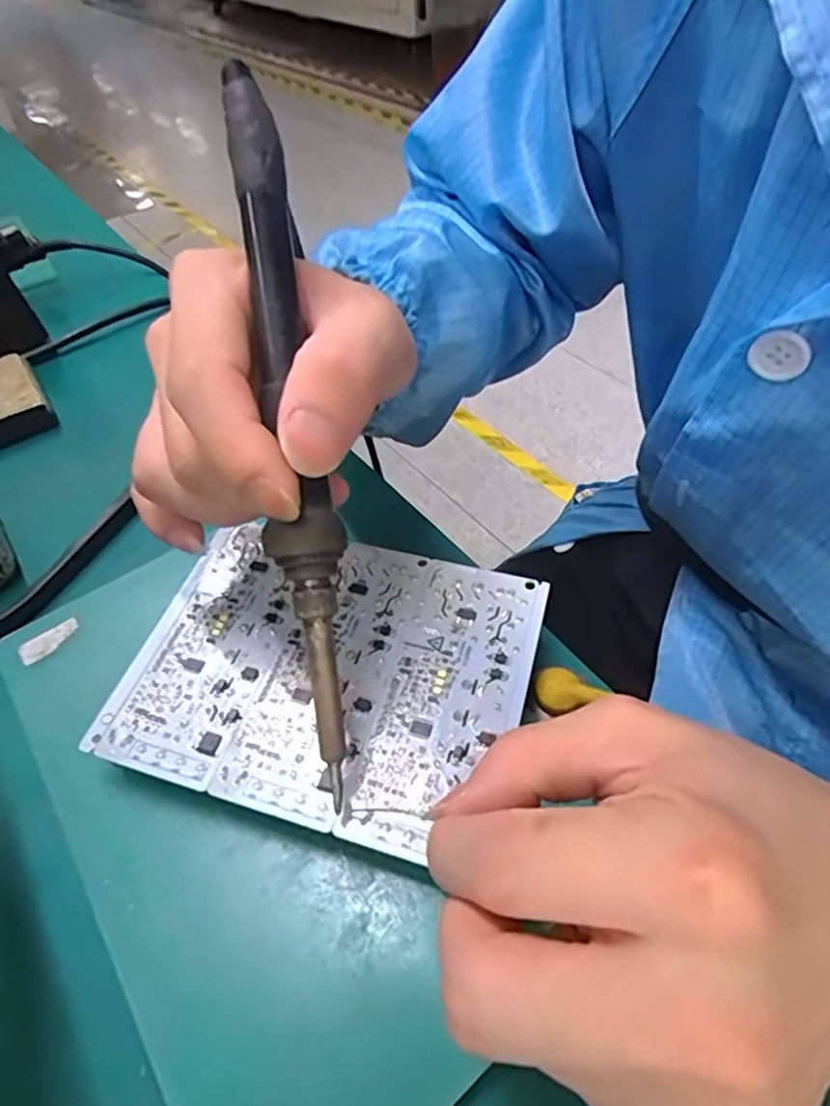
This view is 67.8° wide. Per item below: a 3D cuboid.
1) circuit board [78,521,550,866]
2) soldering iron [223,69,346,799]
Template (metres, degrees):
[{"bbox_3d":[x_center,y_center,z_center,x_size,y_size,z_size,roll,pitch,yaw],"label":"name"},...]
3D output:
[{"bbox_3d":[-0.031,0.038,0.216,0.134,0.007,0.102,11,51,14],"label":"circuit board"},{"bbox_3d":[-0.034,-0.028,0.173,0.018,0.203,0.020,-8,4,-2],"label":"soldering iron"}]

